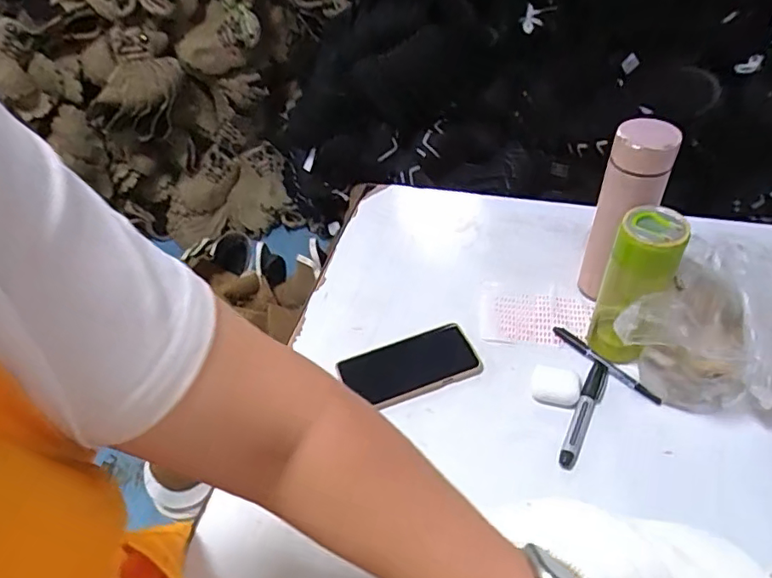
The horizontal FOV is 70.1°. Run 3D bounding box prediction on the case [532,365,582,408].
[{"bbox_3d":[0.191,0.109,0.619,0.051,0.014,0.046,13,48,19],"label":"case"}]

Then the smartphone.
[{"bbox_3d":[0.029,0.092,0.652,0.156,0.015,0.078,-19,46,-12],"label":"smartphone"}]

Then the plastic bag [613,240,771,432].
[{"bbox_3d":[0.376,0.043,0.589,0.170,0.130,0.226,32,56,32],"label":"plastic bag"}]

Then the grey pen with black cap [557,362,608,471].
[{"bbox_3d":[0.216,0.134,0.596,0.022,0.015,0.141,20,50,24],"label":"grey pen with black cap"}]

